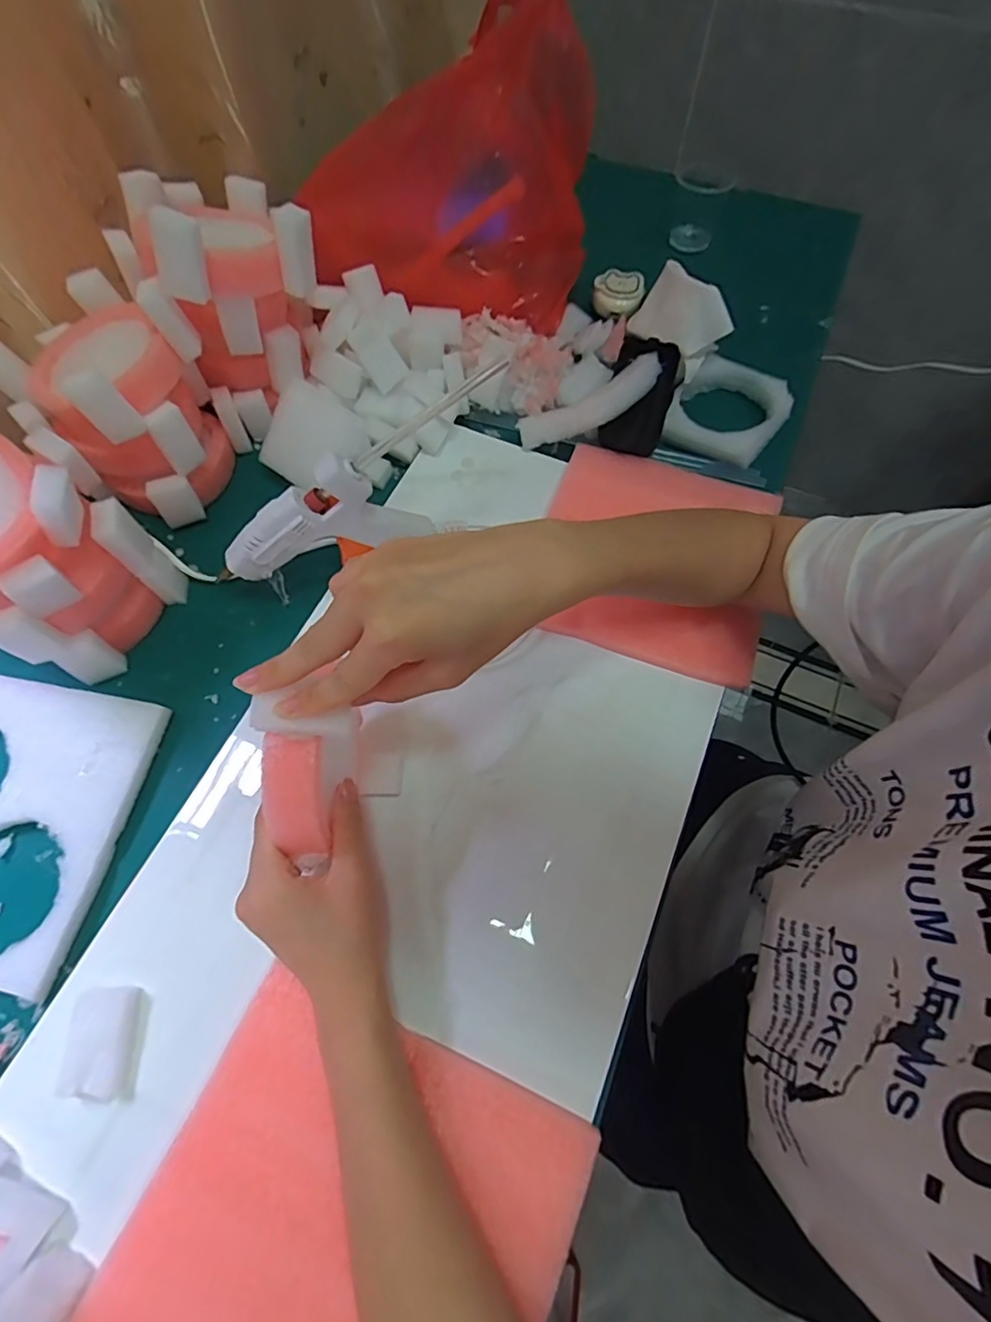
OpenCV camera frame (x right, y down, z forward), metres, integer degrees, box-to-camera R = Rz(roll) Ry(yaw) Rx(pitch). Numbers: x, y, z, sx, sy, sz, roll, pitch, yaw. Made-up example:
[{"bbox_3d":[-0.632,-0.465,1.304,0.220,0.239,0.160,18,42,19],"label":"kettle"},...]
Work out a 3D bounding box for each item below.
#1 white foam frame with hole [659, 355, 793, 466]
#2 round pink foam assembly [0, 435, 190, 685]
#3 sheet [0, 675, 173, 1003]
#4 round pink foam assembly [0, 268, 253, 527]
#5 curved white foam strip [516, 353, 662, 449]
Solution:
[{"bbox_3d":[0.202,-0.220,0.477,0.090,0.028,0.095,36,71,15],"label":"white foam frame with hole"},{"bbox_3d":[-0.300,-0.068,0.340,0.104,0.159,0.118,30,69,12],"label":"round pink foam assembly"},{"bbox_3d":[-0.330,0.097,0.349,0.177,0.016,0.173,9,66,3],"label":"sheet"},{"bbox_3d":[-0.275,-0.187,0.410,0.123,0.126,0.131,0,66,0],"label":"round pink foam assembly"},{"bbox_3d":[0.088,-0.218,0.461,0.136,0.027,0.043,-26,69,-11],"label":"curved white foam strip"}]

